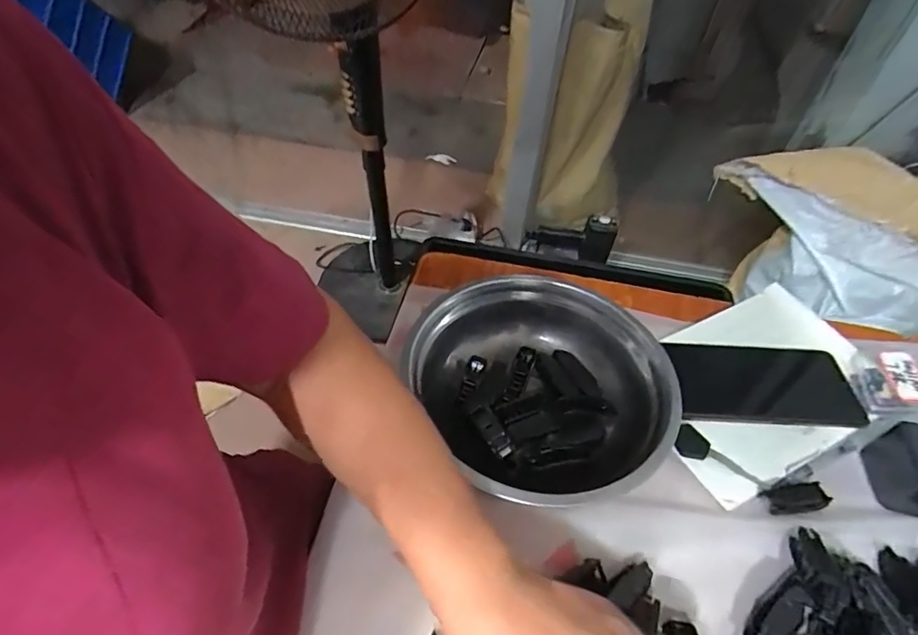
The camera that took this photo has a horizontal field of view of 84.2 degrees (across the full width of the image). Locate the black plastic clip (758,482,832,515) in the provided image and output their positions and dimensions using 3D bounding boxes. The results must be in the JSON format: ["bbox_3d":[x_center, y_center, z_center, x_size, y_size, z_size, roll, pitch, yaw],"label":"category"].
[{"bbox_3d":[0.250,0.134,0.378,0.043,0.009,0.022,1,48,-3],"label":"black plastic clip"}]

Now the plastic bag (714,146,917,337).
[{"bbox_3d":[0.706,-0.130,0.976,0.192,0.283,0.470,-32,57,-29],"label":"plastic bag"}]

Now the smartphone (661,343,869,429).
[{"bbox_3d":[0.265,0.058,0.446,0.148,0.016,0.078,4,48,0],"label":"smartphone"}]

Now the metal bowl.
[{"bbox_3d":[0.068,0.054,0.407,0.180,0.062,0.179,2,48,-2],"label":"metal bowl"}]

